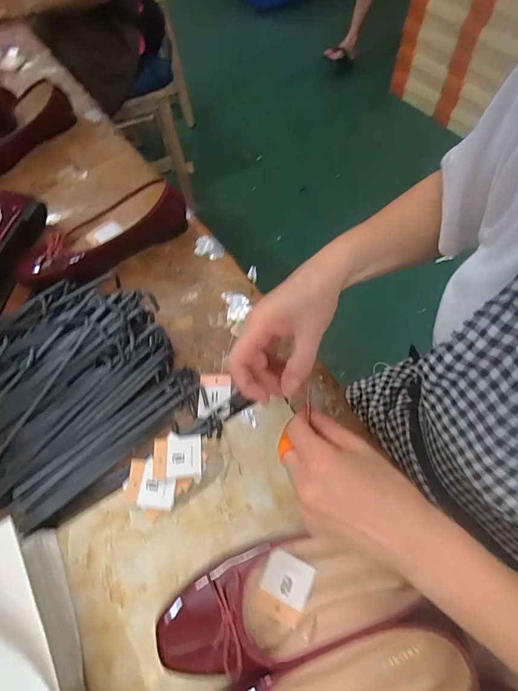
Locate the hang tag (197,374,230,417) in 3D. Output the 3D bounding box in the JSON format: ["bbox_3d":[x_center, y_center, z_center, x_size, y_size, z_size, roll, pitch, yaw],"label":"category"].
[{"bbox_3d":[-0.053,0.059,0.439,0.037,0.004,0.052,-1,70,1],"label":"hang tag"}]

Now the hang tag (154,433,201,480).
[{"bbox_3d":[-0.089,0.121,0.400,0.051,0.005,0.046,-6,64,-1],"label":"hang tag"}]

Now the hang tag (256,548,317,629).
[{"bbox_3d":[0.025,0.222,0.337,0.043,0.004,0.050,20,64,16],"label":"hang tag"}]

